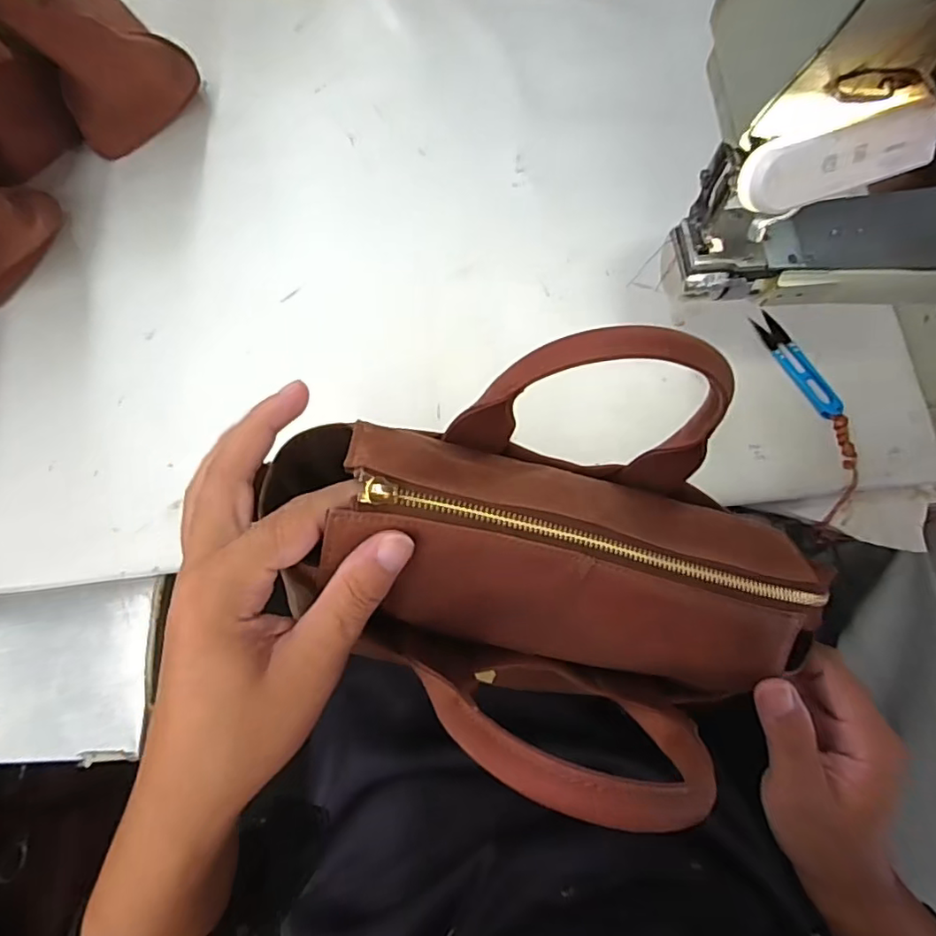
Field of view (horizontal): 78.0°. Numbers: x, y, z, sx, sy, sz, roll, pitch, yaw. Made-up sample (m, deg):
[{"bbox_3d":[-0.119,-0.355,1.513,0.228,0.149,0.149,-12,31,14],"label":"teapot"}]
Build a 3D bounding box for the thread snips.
[{"bbox_3d":[0.263,-0.084,0.464,0.021,0.006,0.101,-24,75,-7],"label":"thread snips"}]

